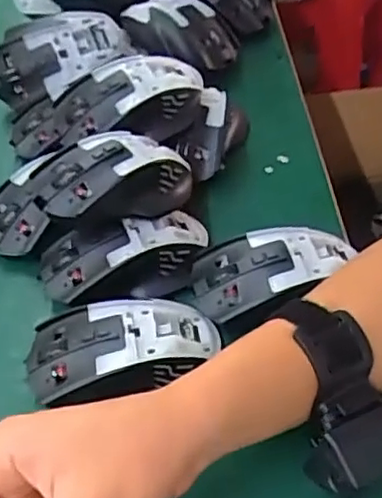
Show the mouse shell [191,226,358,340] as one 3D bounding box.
[{"bbox_3d":[0.057,0.013,0.422,0.107,0.029,0.060,-16,51,-9],"label":"mouse shell"}]

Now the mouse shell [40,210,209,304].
[{"bbox_3d":[-0.042,0.003,0.437,0.113,0.032,0.056,-16,51,-9],"label":"mouse shell"}]

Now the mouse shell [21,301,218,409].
[{"bbox_3d":[-0.041,0.058,0.393,0.114,0.030,0.060,-8,50,-2],"label":"mouse shell"}]

